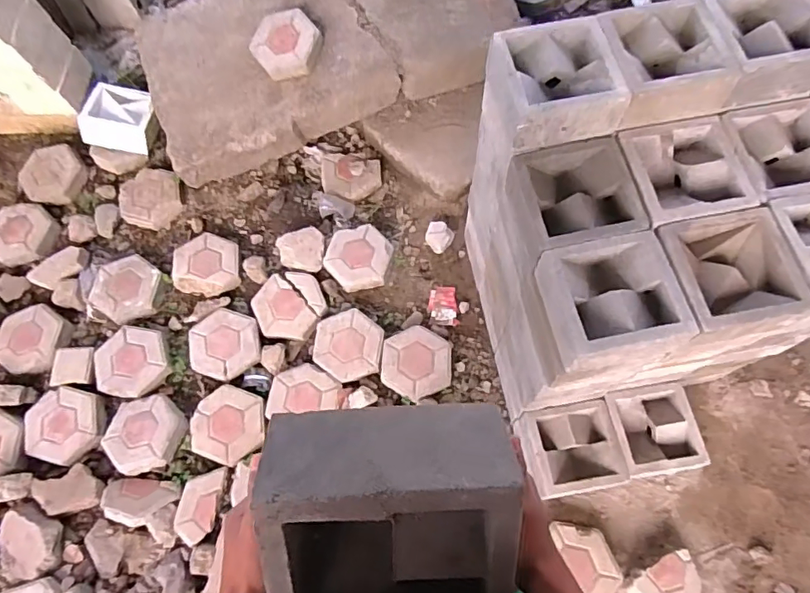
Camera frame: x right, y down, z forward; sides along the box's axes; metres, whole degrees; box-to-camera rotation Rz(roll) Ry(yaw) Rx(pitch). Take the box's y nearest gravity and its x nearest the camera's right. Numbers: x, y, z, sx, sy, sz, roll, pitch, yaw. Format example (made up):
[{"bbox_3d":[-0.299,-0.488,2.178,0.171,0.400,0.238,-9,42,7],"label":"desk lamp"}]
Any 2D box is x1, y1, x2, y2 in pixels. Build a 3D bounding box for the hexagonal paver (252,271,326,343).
[{"bbox_3d":[-0.351,0.023,1.596,0.209,0.044,0.223,-20,68,-8],"label":"hexagonal paver"}]

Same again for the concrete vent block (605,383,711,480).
[{"bbox_3d":[0.617,0.337,1.304,0.206,0.078,0.208,-9,67,-2],"label":"concrete vent block"}]

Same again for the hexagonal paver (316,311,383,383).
[{"bbox_3d":[-0.168,0.145,1.572,0.207,0.040,0.217,-1,66,0],"label":"hexagonal paver"}]

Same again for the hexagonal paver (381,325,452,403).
[{"bbox_3d":[0.034,0.188,1.532,0.211,0.051,0.202,27,69,11],"label":"hexagonal paver"}]

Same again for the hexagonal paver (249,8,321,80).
[{"bbox_3d":[-0.363,-0.782,1.633,0.202,0.055,0.208,34,92,0],"label":"hexagonal paver"}]

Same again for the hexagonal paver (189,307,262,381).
[{"bbox_3d":[-0.536,0.137,1.561,0.200,0.040,0.213,-10,67,-4],"label":"hexagonal paver"}]

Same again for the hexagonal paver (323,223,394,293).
[{"bbox_3d":[-0.146,-0.124,1.671,0.205,0.046,0.227,10,75,0],"label":"hexagonal paver"}]

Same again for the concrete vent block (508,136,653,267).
[{"bbox_3d":[0.317,-0.173,0.998,0.206,0.102,0.196,-12,67,-3],"label":"concrete vent block"}]

